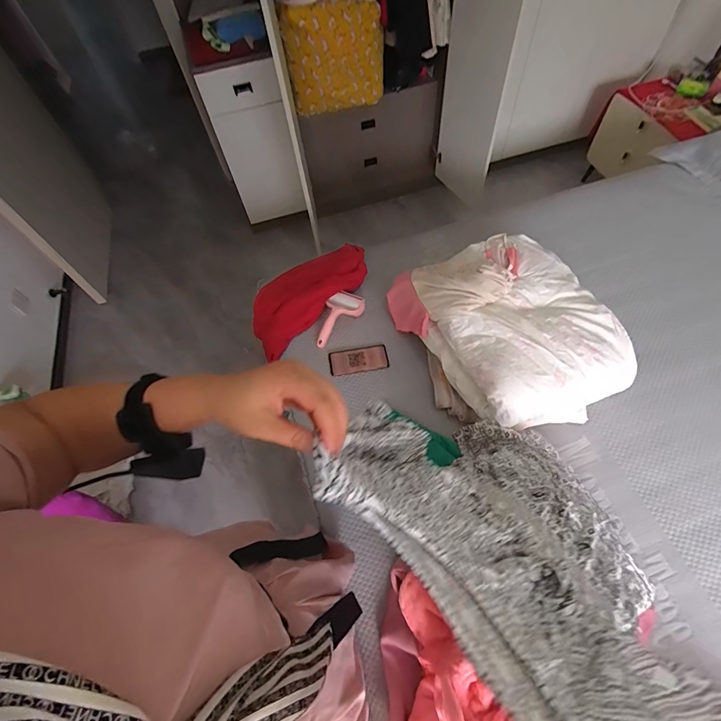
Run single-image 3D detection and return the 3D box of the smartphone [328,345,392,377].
[{"bbox_3d":[-0.004,0.000,1.071,0.162,0.016,0.073,-11,61,-3],"label":"smartphone"}]

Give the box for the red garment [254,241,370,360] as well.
[{"bbox_3d":[-0.151,-0.223,1.110,0.186,0.081,0.422,36,69,21],"label":"red garment"}]

